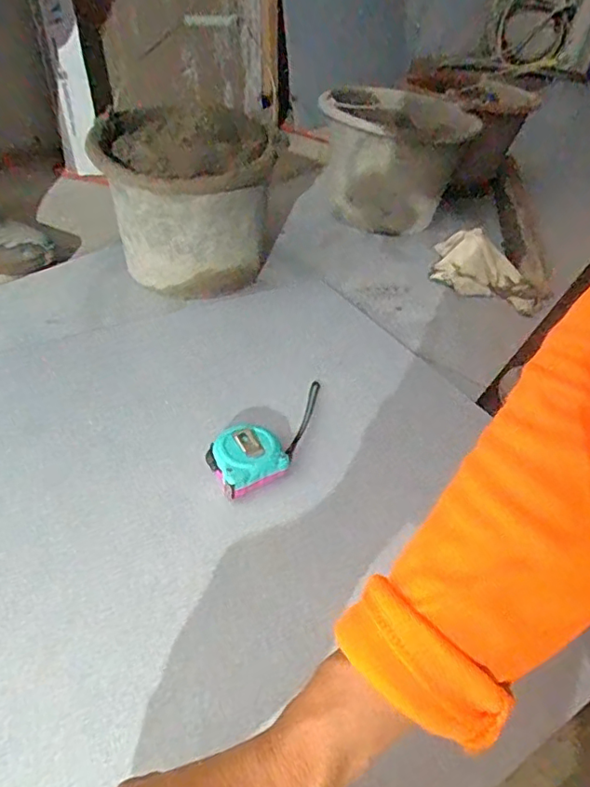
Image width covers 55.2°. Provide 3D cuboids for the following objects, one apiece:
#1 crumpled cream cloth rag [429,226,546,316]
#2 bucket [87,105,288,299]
[{"bbox_3d":[0.316,-0.207,0.912,0.177,0.059,0.144,21,41,14],"label":"crumpled cream cloth rag"},{"bbox_3d":[-0.147,-0.252,0.788,0.229,0.202,0.232,-6,42,-17],"label":"bucket"}]

